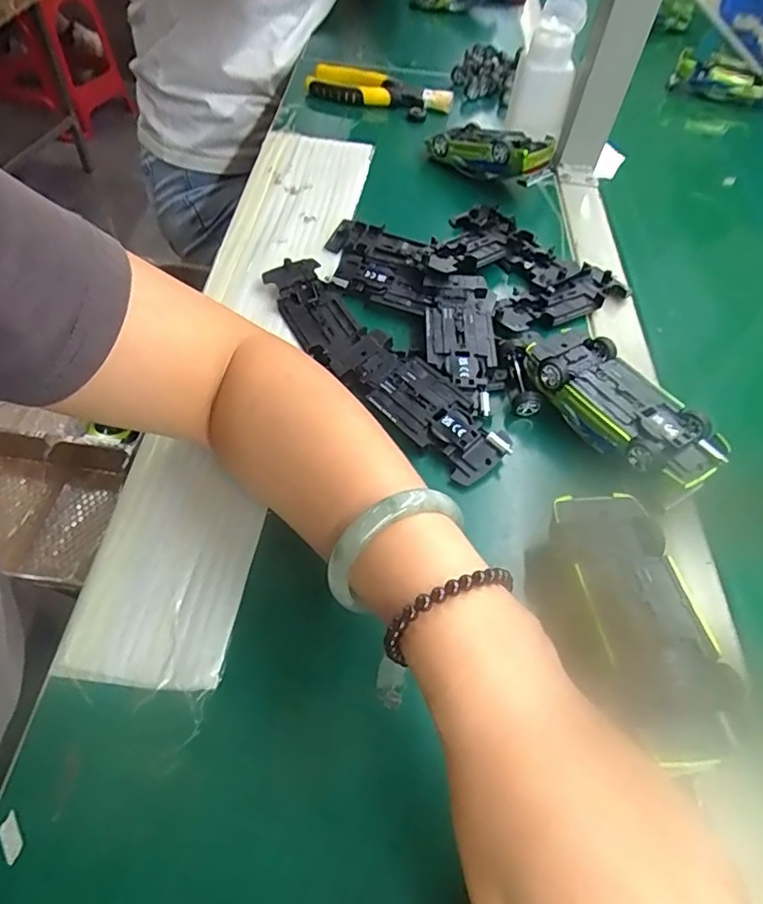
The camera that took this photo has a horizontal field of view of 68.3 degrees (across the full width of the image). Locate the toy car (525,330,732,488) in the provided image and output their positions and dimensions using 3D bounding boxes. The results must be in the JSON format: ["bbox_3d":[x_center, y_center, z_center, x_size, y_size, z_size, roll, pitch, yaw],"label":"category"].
[{"bbox_3d":[0.148,-0.027,0.355,0.054,0.031,0.128,-29,62,-24],"label":"toy car"}]

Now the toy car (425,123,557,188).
[{"bbox_3d":[0.106,-0.293,0.549,0.129,0.038,0.047,31,59,33],"label":"toy car"}]

